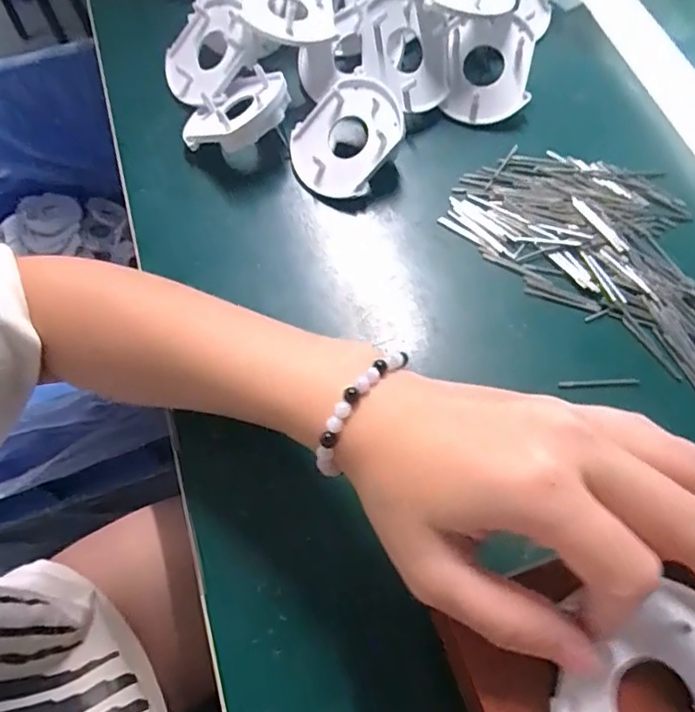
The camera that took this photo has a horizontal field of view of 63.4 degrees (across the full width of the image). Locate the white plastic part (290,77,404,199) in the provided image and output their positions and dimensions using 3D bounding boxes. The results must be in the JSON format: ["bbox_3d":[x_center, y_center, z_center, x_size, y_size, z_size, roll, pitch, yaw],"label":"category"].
[{"bbox_3d":[0.000,-0.129,0.335,0.069,0.011,0.059,-36,74,16],"label":"white plastic part"}]

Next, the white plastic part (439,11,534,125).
[{"bbox_3d":[0.090,-0.184,0.360,0.053,0.016,0.068,3,93,7],"label":"white plastic part"}]

